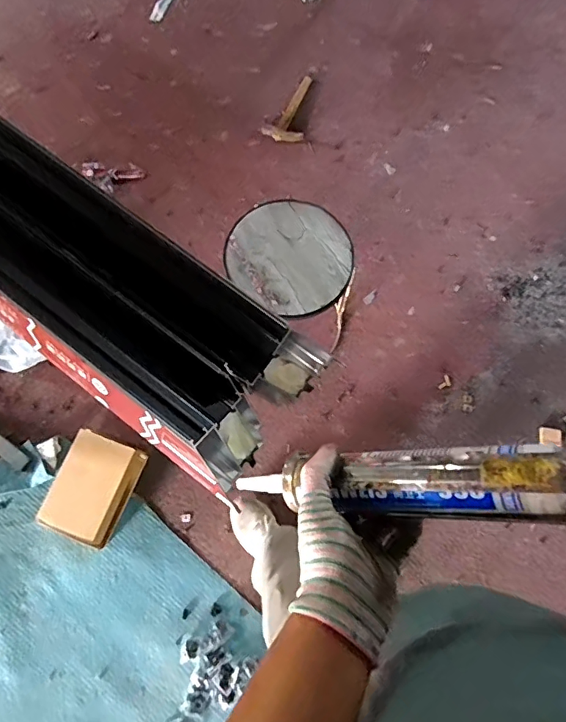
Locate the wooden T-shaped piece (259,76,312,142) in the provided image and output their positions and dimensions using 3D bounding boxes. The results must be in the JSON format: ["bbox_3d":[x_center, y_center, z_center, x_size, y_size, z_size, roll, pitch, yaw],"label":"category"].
[{"bbox_3d":[0.040,-0.860,1.687,0.129,0.058,0.247,29,88,6],"label":"wooden T-shaped piece"}]

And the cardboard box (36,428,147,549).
[{"bbox_3d":[-0.519,0.343,1.333,0.206,0.054,0.272,21,74,4],"label":"cardboard box"}]

